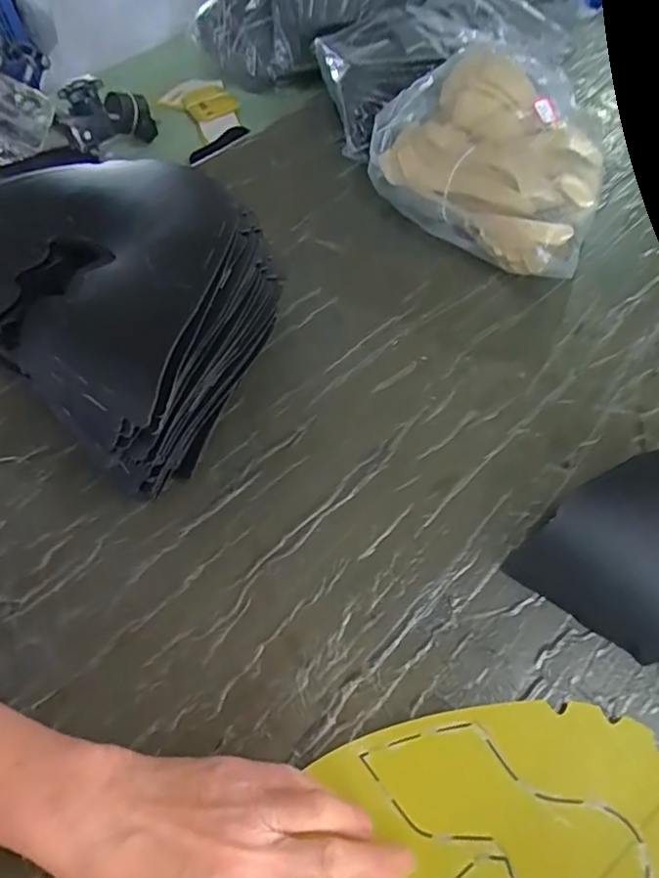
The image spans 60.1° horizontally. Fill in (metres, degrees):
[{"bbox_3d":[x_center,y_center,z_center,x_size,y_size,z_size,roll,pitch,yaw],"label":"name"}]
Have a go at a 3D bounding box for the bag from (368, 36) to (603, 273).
[{"bbox_3d":[0.174,-0.287,0.579,0.259,0.125,0.181,36,64,27],"label":"bag"}]

